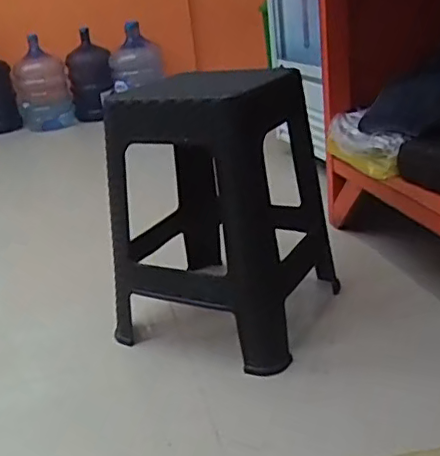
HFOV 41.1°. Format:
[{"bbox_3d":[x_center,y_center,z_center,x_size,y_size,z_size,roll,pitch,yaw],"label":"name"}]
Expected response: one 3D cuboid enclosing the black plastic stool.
[{"bbox_3d":[-0.015,-0.041,1.125,0.387,0.466,0.362,5,25,27],"label":"black plastic stool"}]

